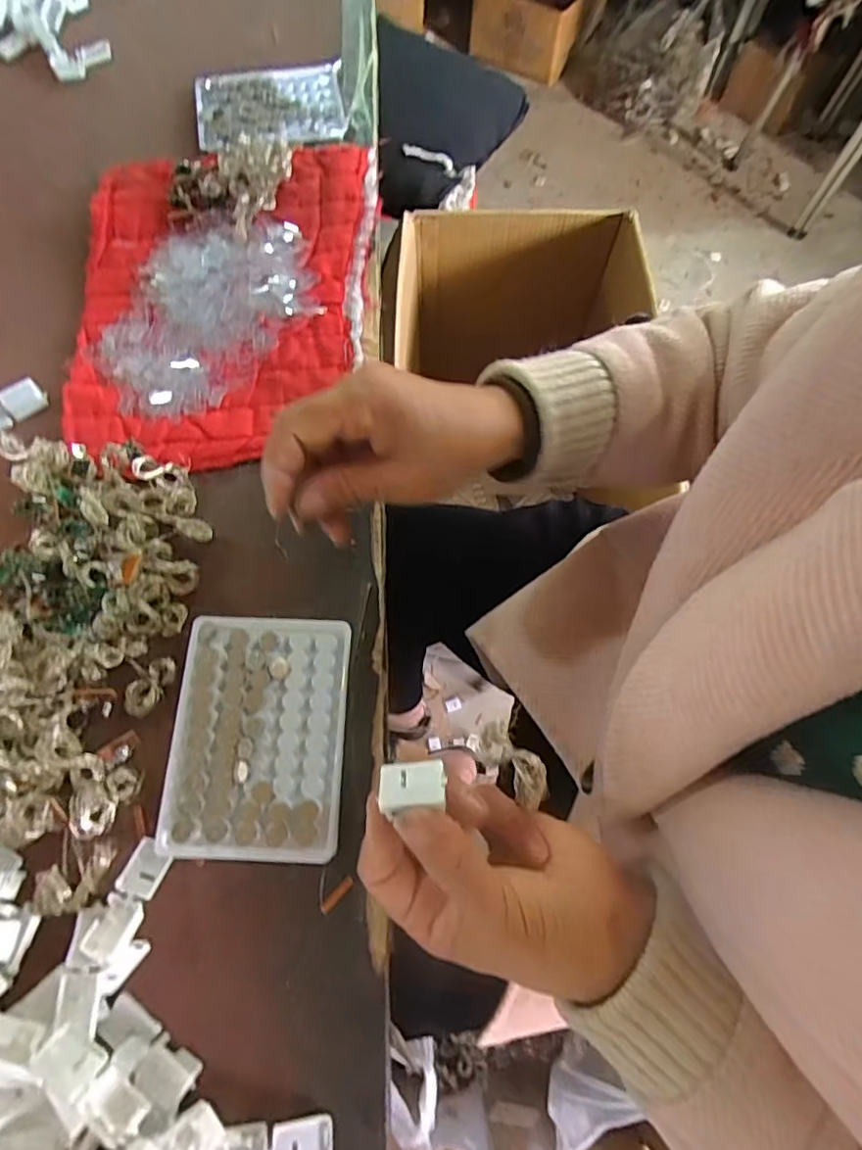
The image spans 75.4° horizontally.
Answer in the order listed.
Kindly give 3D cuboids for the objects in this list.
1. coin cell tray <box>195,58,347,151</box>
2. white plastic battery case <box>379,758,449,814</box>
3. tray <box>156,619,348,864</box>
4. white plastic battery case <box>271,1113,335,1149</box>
[{"bbox_3d":[-0.146,-0.428,0.508,0.131,0.012,0.106,-7,69,-3],"label":"coin cell tray"},{"bbox_3d":[-0.008,0.089,0.232,0.025,0.011,0.021,-6,37,1],"label":"white plastic battery case"},{"bbox_3d":[-0.098,0.090,0.320,0.094,0.017,0.129,2,69,0],"label":"tray"},{"bbox_3d":[-0.061,0.271,0.264,0.028,0.010,0.021,-3,69,-1],"label":"white plastic battery case"}]

